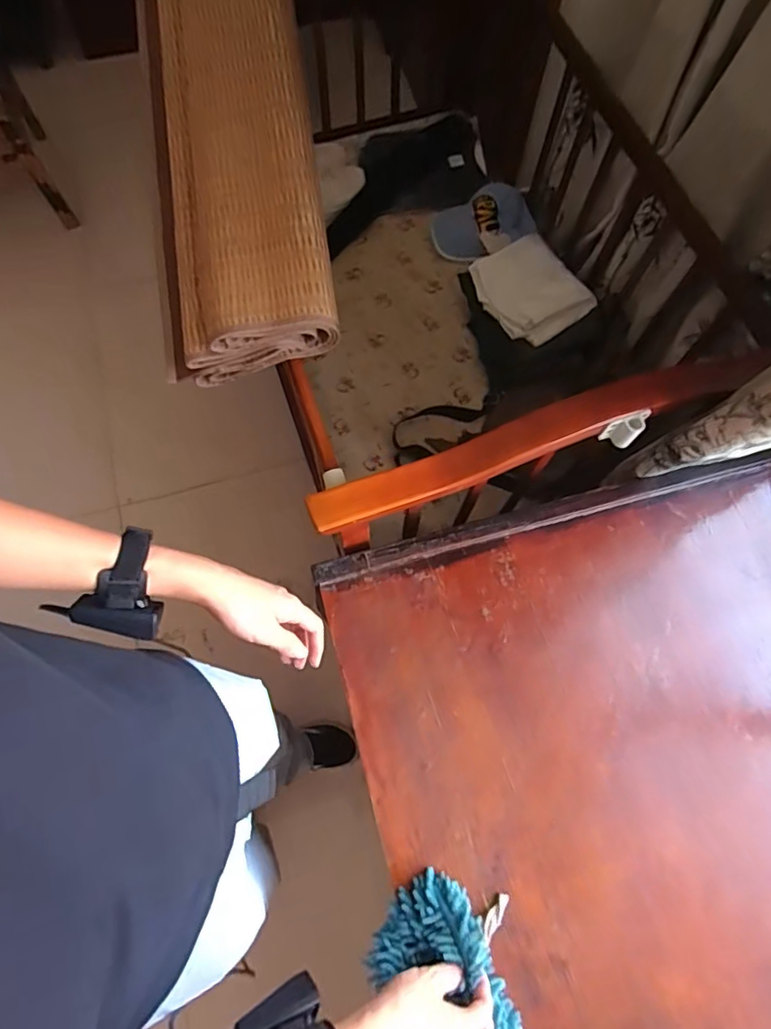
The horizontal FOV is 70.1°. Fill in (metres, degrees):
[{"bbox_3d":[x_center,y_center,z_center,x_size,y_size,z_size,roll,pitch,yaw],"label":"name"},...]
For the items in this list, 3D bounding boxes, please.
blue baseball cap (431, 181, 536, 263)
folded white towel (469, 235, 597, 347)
[{"bbox_3d":[0.225,-0.689,1.305,0.234,0.071,0.148,-16,71,-6],"label":"blue baseball cap"},{"bbox_3d":[0.292,-0.458,1.120,0.173,0.032,0.214,-33,77,7],"label":"folded white towel"}]

